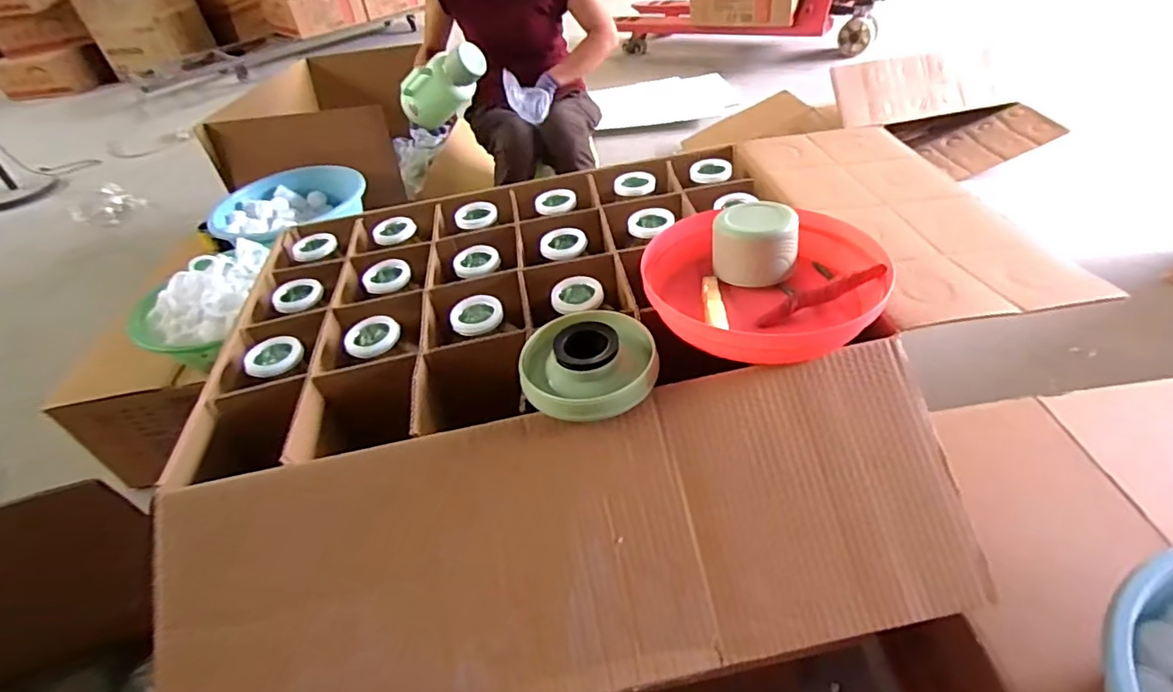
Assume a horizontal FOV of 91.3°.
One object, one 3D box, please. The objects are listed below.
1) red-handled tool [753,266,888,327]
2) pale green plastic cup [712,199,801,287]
[{"bbox_3d":[0.219,-0.049,0.538,0.124,0.015,0.013,-23,43,3],"label":"red-handled tool"},{"bbox_3d":[0.168,-0.098,0.574,0.084,0.059,0.072,8,44,16],"label":"pale green plastic cup"}]

